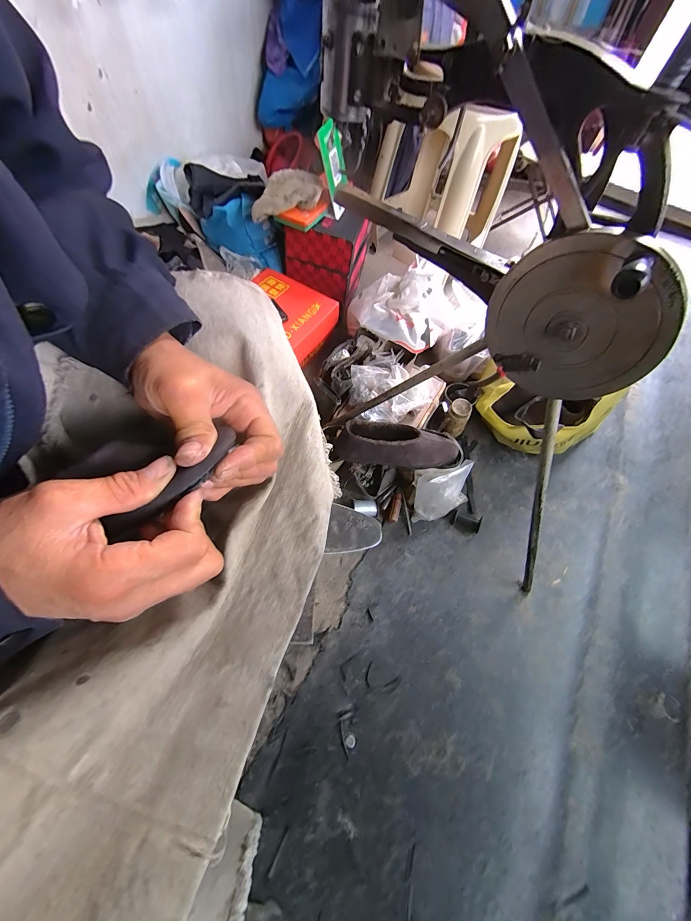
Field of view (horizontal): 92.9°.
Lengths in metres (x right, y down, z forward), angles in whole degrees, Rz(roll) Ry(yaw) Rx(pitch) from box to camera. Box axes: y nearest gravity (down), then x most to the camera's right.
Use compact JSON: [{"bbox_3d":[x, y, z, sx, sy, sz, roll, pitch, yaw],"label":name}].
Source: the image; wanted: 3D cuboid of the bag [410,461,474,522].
[{"bbox_3d":[0.194,0.060,0.673,0.131,0.118,0.050,-12,33,-6],"label":"bag"}]

